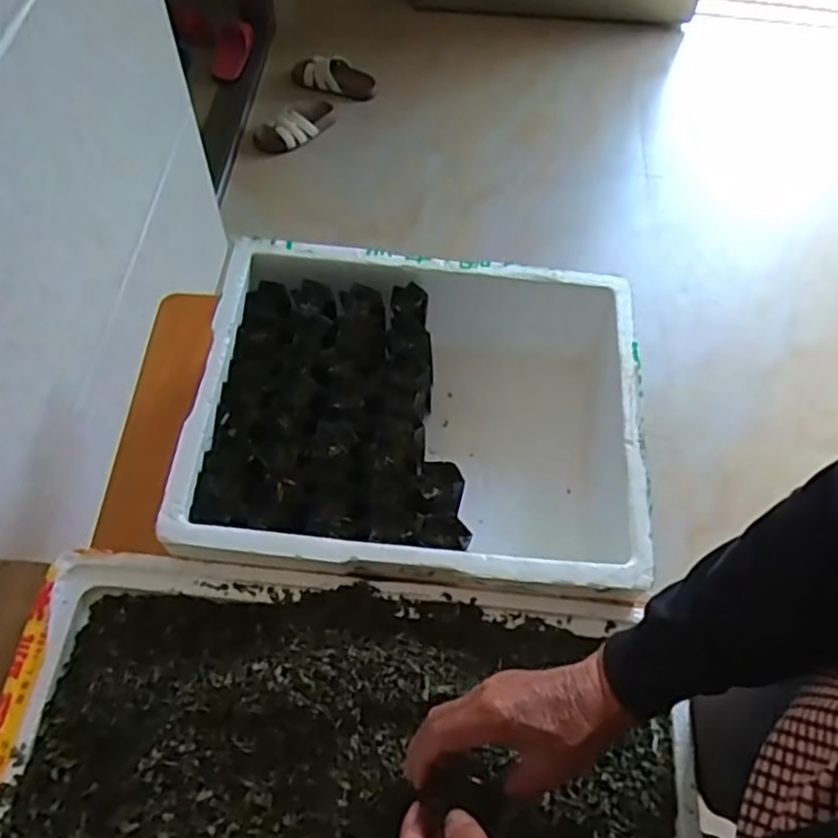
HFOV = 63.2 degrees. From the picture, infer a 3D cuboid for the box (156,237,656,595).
[{"bbox_3d":[0.002,0.005,0.758,0.450,0.154,0.363,6,61,-1],"label":"box"}]

